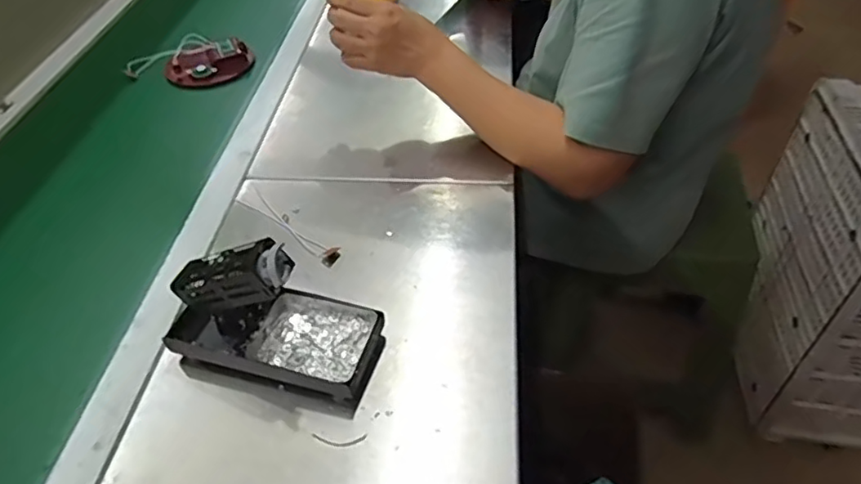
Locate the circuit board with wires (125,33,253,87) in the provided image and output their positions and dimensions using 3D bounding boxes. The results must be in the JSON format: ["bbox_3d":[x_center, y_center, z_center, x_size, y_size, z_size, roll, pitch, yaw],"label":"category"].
[{"bbox_3d":[-0.342,-0.255,0.860,0.167,0.042,0.100,8,46,11],"label":"circuit board with wires"}]

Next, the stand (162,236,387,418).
[{"bbox_3d":[-0.129,0.050,0.470,0.166,0.112,0.084,11,47,15],"label":"stand"}]

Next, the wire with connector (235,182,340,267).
[{"bbox_3d":[-0.146,-0.018,0.613,0.144,0.013,0.026,31,54,30],"label":"wire with connector"}]

